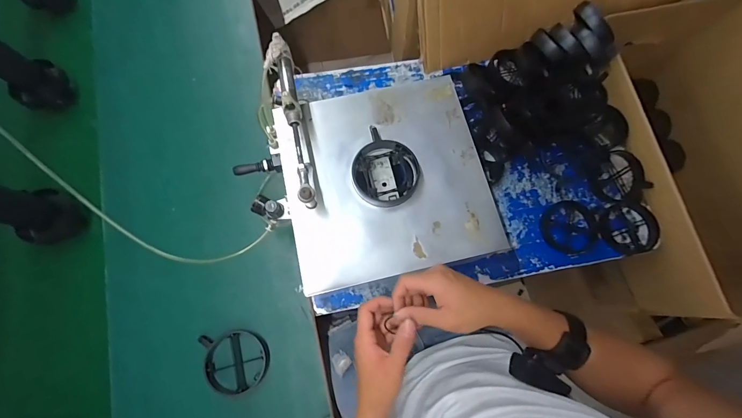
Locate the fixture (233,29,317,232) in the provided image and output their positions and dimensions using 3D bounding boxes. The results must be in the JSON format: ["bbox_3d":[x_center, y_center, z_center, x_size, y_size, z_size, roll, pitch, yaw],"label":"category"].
[{"bbox_3d":[-0.162,-0.101,0.520,0.134,0.137,0.236,-10,75,-4],"label":"fixture"}]

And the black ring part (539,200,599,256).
[{"bbox_3d":[0.383,0.035,0.661,0.105,0.012,0.102,-11,75,-3],"label":"black ring part"}]

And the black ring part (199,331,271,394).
[{"bbox_3d":[-0.226,0.257,0.582,0.108,0.032,0.101,-11,75,-4],"label":"black ring part"}]

